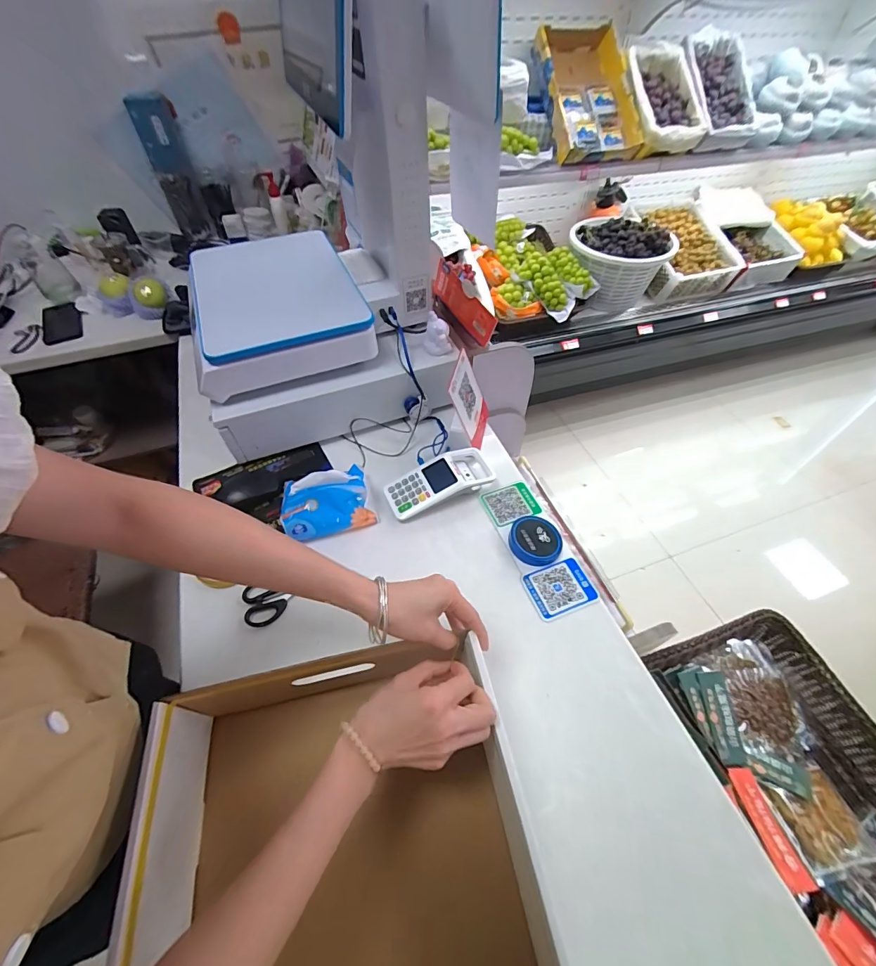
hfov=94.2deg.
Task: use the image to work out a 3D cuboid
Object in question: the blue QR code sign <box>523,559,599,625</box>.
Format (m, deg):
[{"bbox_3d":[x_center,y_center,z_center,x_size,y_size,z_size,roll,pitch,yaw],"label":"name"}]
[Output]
[{"bbox_3d":[0.175,0.150,0.581,0.089,0.004,0.072,-19,56,-10],"label":"blue QR code sign"}]

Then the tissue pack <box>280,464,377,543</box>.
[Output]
[{"bbox_3d":[-0.172,0.031,0.629,0.125,0.101,0.054,-18,15,-15],"label":"tissue pack"}]

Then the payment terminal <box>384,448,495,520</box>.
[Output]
[{"bbox_3d":[0.006,-0.003,0.674,0.187,0.049,0.081,-18,55,-13],"label":"payment terminal"}]

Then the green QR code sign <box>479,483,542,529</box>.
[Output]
[{"bbox_3d":[0.120,0.034,0.667,0.081,0.011,0.069,-19,56,-12],"label":"green QR code sign"}]

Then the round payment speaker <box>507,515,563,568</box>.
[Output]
[{"bbox_3d":[0.147,0.086,0.618,0.075,0.019,0.077,0,53,0],"label":"round payment speaker"}]

